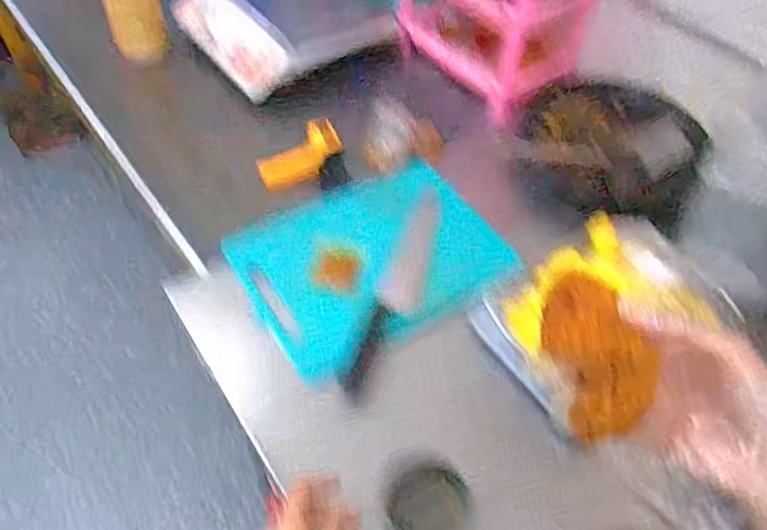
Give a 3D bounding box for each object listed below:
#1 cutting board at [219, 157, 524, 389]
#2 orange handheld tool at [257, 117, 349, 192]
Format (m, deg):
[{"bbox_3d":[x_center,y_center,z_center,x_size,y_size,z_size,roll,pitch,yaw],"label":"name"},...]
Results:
[{"bbox_3d":[-0.018,-0.011,0.778,0.309,0.021,0.234,-27,61,-13],"label":"cutting board"},{"bbox_3d":[-0.129,-0.165,0.932,0.135,0.051,0.085,-18,55,-17],"label":"orange handheld tool"}]

